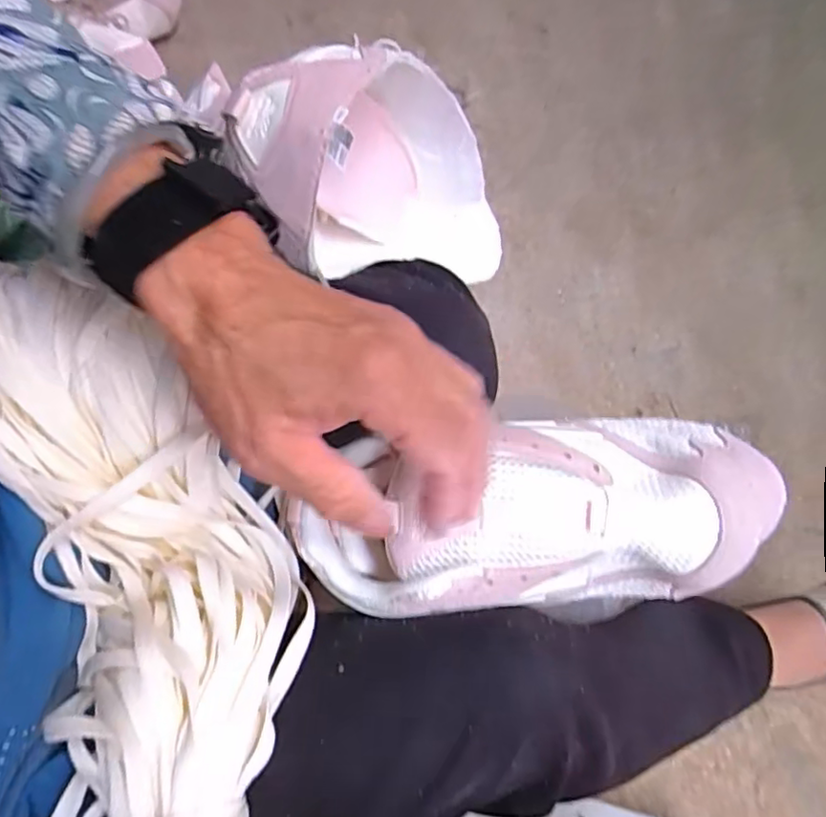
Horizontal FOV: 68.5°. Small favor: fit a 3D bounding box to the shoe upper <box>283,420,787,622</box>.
[{"bbox_3d":[0.070,0.055,0.322,0.255,0.080,0.101,-8,74,-4],"label":"shoe upper"}]

